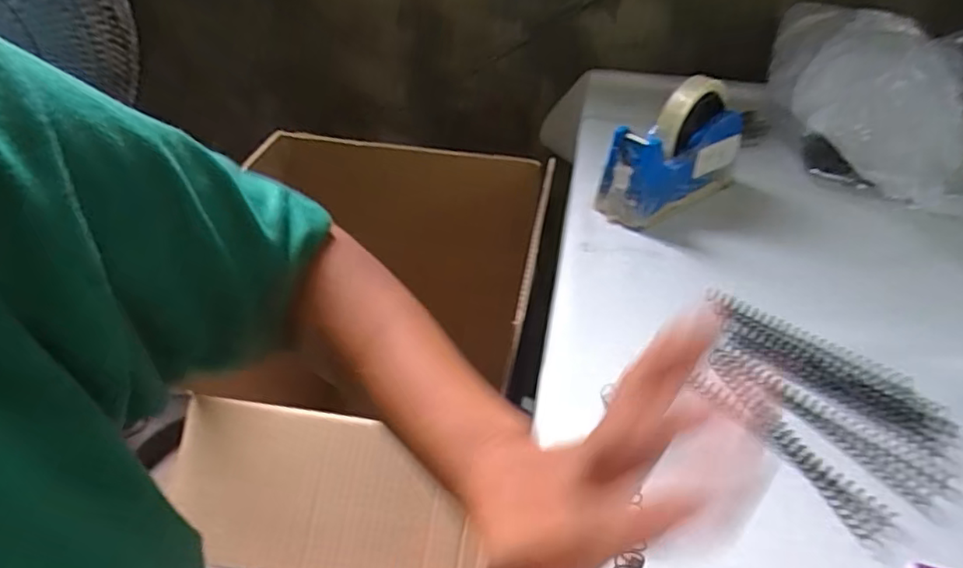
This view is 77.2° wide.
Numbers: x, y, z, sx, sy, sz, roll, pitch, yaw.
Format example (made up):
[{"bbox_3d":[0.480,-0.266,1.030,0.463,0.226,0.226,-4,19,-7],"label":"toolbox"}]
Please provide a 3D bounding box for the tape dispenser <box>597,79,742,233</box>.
[{"bbox_3d":[0.194,-0.134,0.601,0.157,0.115,0.063,-29,47,-31],"label":"tape dispenser"}]

